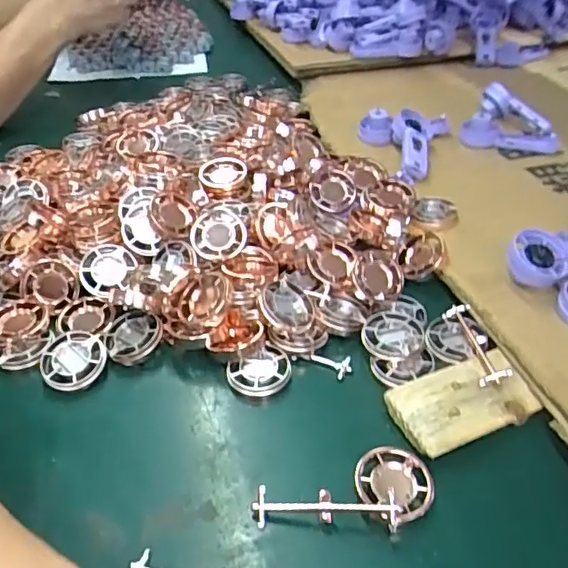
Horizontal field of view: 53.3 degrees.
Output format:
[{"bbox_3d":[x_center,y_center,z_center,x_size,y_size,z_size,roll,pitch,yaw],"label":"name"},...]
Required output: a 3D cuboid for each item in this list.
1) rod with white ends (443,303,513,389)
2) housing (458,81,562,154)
[{"bbox_3d":[0.121,0.036,0.360,0.018,0.013,0.072,-4,42,-6],"label":"rod with white ends"},{"bbox_3d":[0.230,-0.160,0.567,0.087,0.037,0.073,23,46,23],"label":"housing"}]

